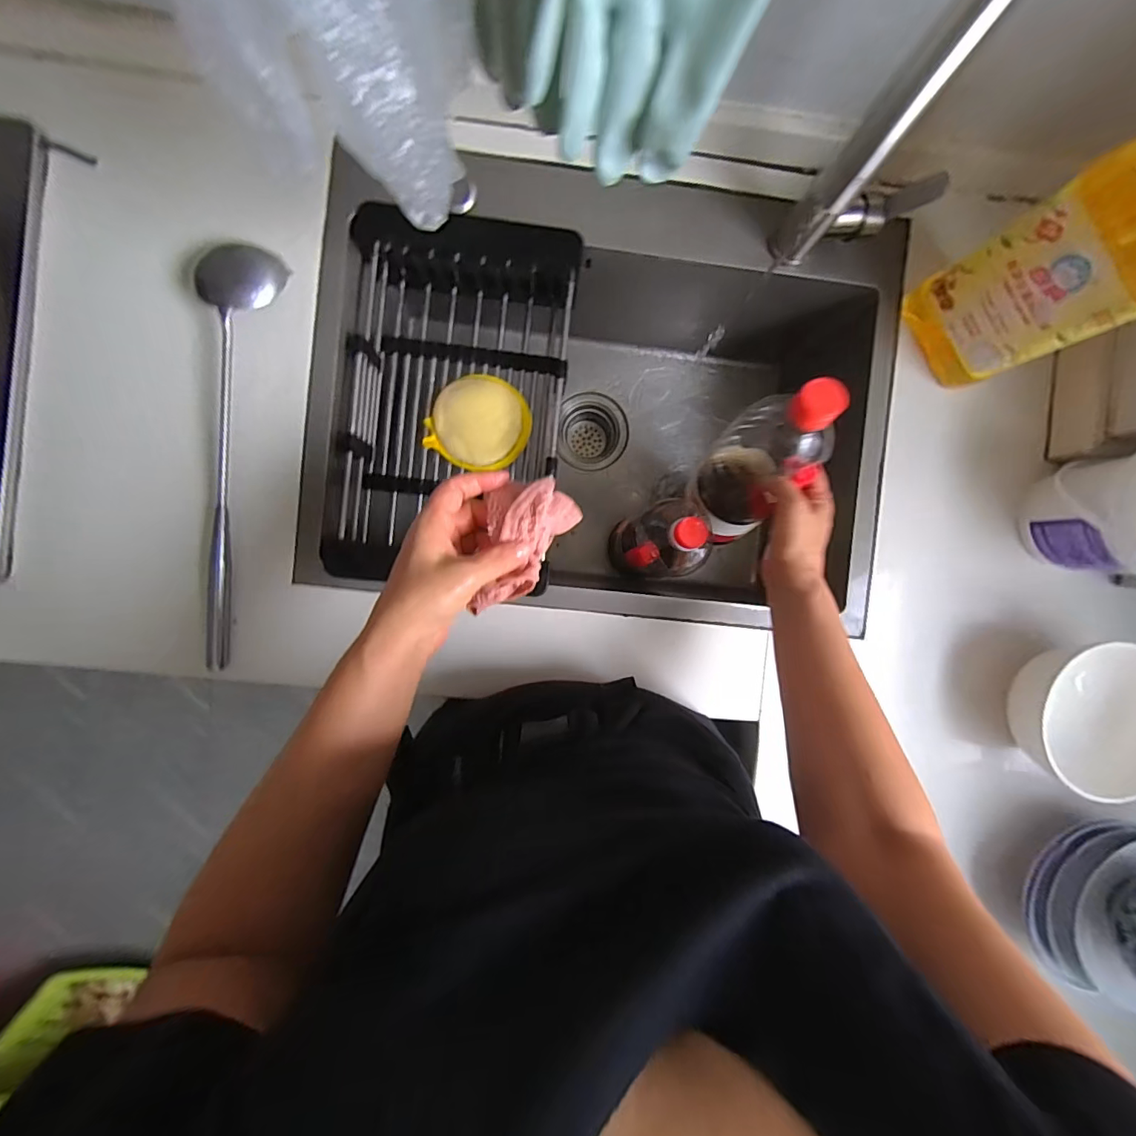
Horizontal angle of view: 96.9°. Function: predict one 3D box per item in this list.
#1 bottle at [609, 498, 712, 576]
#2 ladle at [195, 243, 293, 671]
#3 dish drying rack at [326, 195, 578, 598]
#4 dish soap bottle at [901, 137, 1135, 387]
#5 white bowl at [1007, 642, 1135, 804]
[{"bbox_3d":[0.111,-0.028,0.602,0.085,0.241,0.084,-2,91,-3],"label":"bottle"},{"bbox_3d":[-0.321,-0.117,0.485,0.070,0.039,0.385,3,91,-3],"label":"ladle"},{"bbox_3d":[-0.121,-0.178,0.557,0.231,0.082,0.391,5,91,-3],"label":"dish drying rack"},{"bbox_3d":[0.405,-0.244,0.405,0.063,0.273,0.113,-37,93,-1],"label":"dish soap bottle"},{"bbox_3d":[0.523,0.151,0.503,0.149,0.056,0.149,0,91,-3],"label":"white bowl"}]

